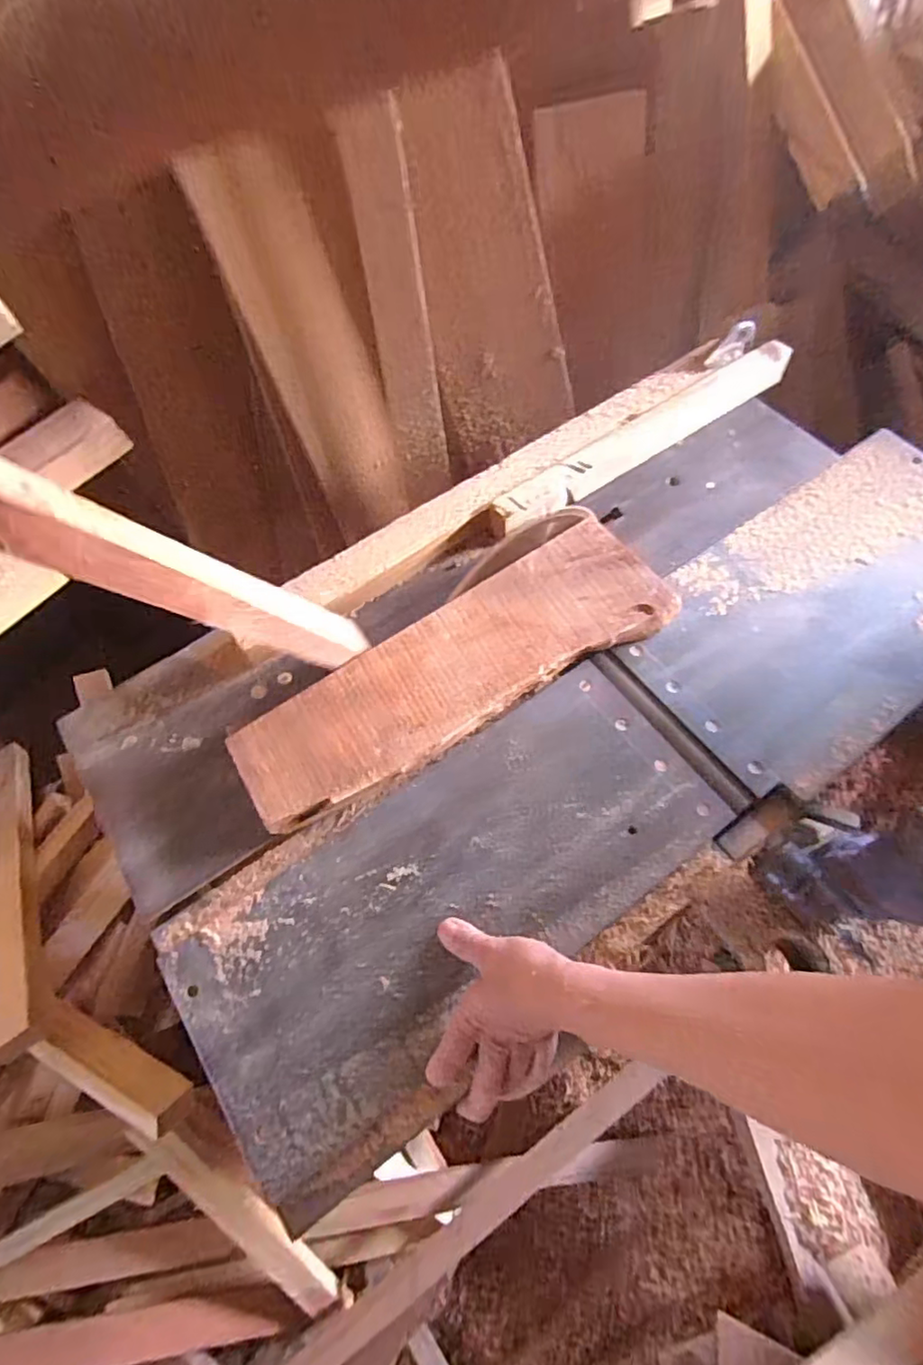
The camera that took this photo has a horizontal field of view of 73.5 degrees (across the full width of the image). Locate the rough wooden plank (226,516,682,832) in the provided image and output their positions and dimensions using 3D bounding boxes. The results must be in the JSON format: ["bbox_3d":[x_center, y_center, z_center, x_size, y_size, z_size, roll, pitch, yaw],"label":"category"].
[{"bbox_3d":[-0.003,-0.020,0.630,0.463,0.038,0.147,-29,66,-12],"label":"rough wooden plank"}]

